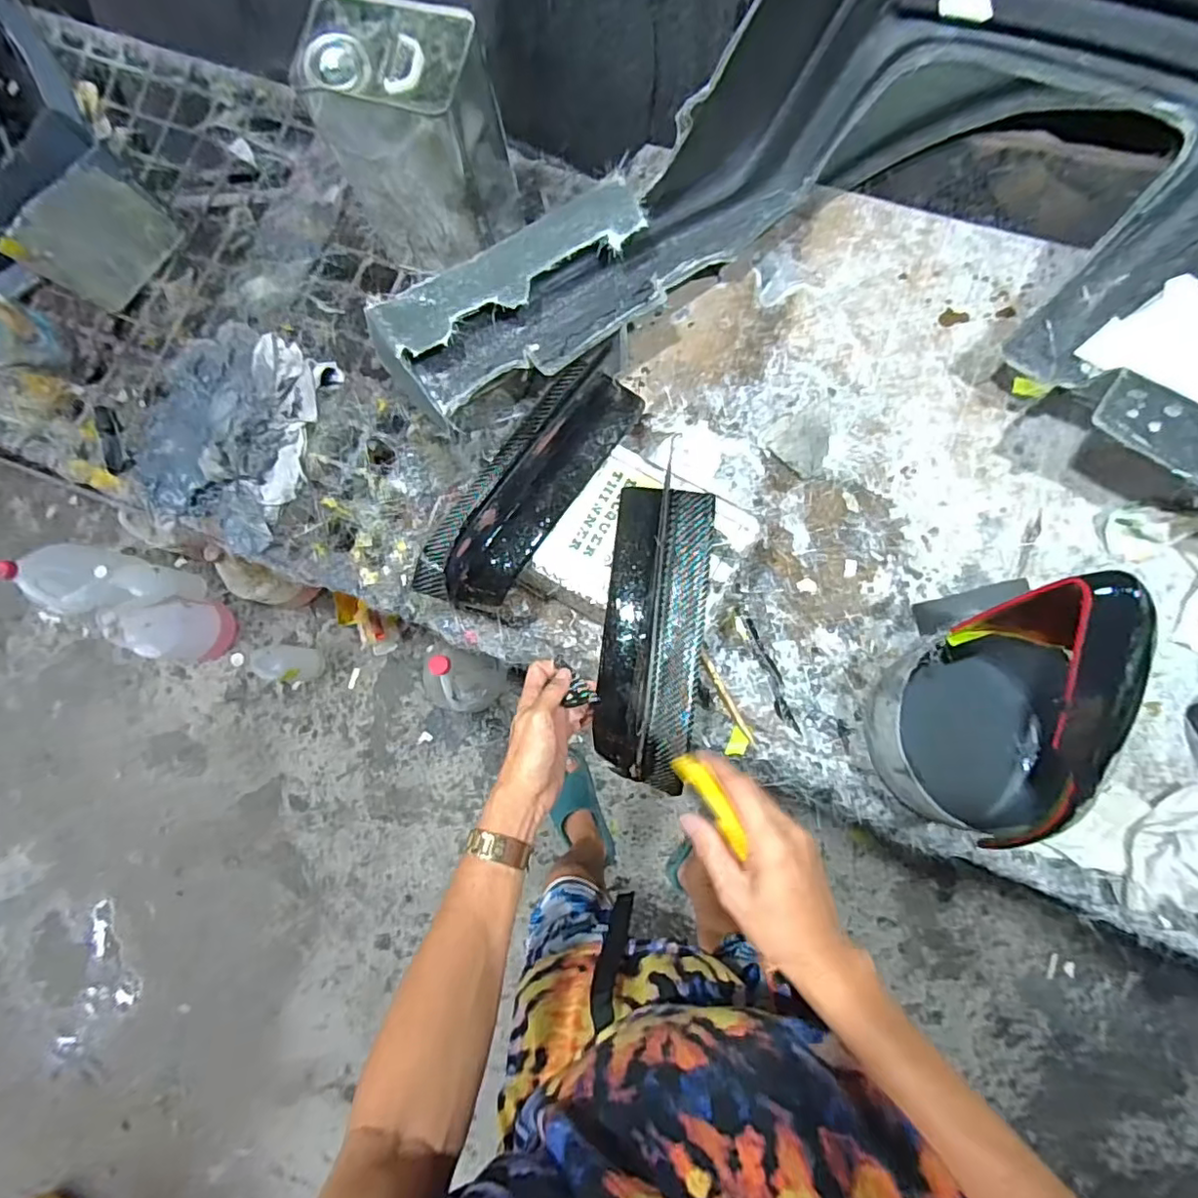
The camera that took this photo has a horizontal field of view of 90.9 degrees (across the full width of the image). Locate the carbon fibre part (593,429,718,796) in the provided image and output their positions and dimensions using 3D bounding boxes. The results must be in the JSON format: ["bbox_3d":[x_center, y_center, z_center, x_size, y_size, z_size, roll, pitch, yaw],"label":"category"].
[{"bbox_3d":[0.051,0.023,0.548,0.092,0.025,0.285,5,85,6],"label":"carbon fibre part"}]

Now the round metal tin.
[{"bbox_3d":[0.344,0.128,0.571,0.159,0.107,0.172,-1,82,6],"label":"round metal tin"}]

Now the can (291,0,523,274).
[{"bbox_3d":[-0.188,-0.484,0.646,0.157,0.236,0.113,17,84,8],"label":"can"}]

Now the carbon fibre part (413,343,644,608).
[{"bbox_3d":[-0.073,-0.115,0.559,0.095,0.072,0.283,35,87,9],"label":"carbon fibre part"}]

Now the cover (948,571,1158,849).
[{"bbox_3d":[0.349,0.091,0.440,0.084,0.142,0.199,-3,82,5],"label":"cover"}]

